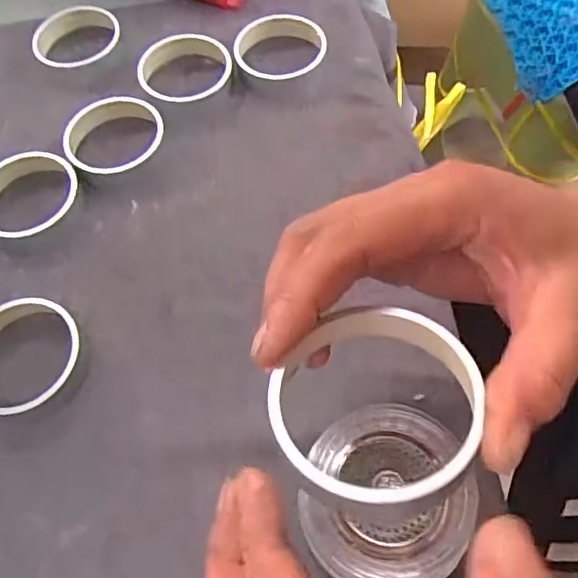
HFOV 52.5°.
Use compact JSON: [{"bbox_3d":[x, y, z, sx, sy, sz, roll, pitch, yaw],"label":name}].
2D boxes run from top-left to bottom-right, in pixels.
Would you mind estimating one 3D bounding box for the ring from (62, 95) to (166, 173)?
[{"bbox_3d":[-0.112,-0.098,0.381,0.062,0.022,0.060,-1,62,2],"label":"ring"}]

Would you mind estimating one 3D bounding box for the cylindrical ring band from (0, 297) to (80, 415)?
[{"bbox_3d":[-0.141,0.037,0.314,0.057,0.022,0.064,13,63,10],"label":"cylindrical ring band"}]

